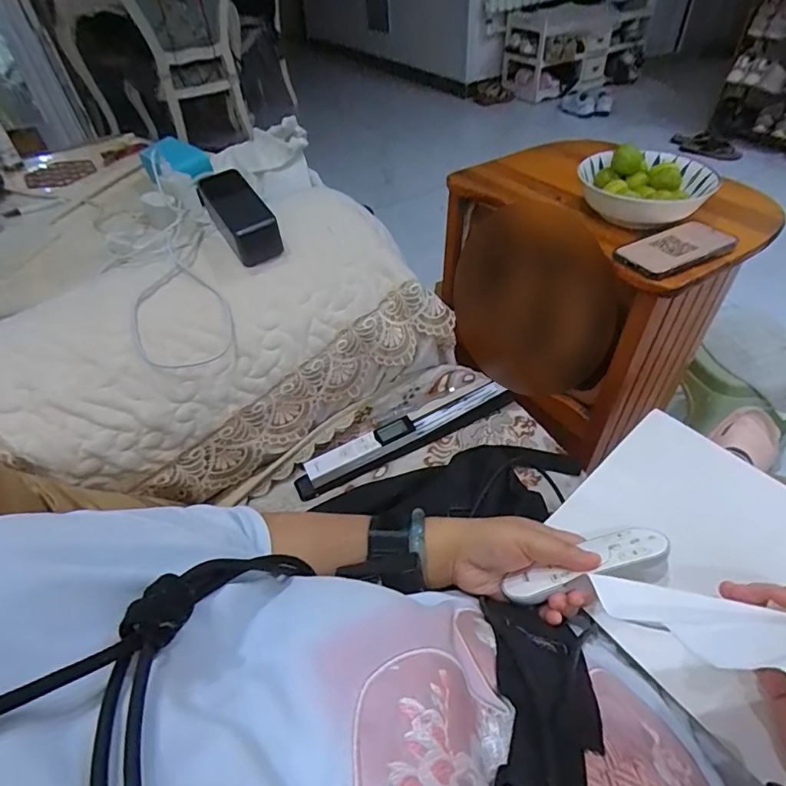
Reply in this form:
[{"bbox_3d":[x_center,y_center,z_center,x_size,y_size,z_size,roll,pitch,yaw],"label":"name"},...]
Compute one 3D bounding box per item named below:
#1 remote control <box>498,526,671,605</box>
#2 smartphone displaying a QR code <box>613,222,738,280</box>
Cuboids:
[{"bbox_3d":[0.160,0.144,0.406,0.130,0.020,0.041,-19,21,6],"label":"remote control"},{"bbox_3d":[0.370,-0.188,0.641,0.155,0.012,0.075,-22,48,-18],"label":"smartphone displaying a QR code"}]

